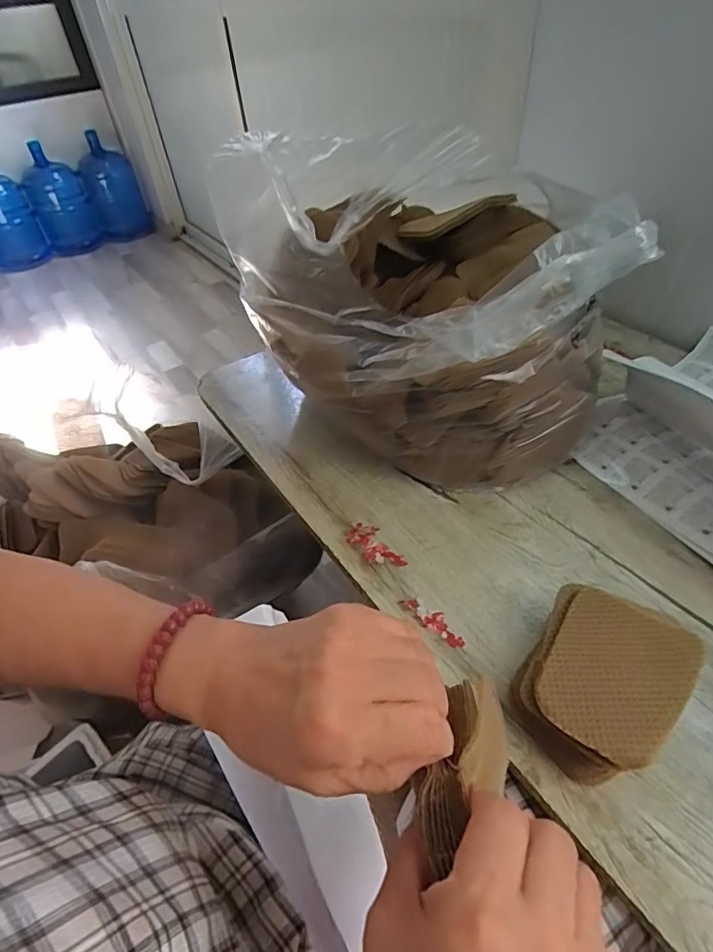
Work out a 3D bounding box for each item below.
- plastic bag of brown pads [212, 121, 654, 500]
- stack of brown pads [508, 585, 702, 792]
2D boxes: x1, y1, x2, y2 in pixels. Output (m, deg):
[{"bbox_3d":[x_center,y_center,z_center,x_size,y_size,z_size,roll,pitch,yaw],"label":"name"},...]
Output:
[{"bbox_3d":[0.066,-0.179,0.558,0.399,0.282,0.301,15,49,19],"label":"plastic bag of brown pads"},{"bbox_3d":[0.189,0.157,0.386,0.100,0.046,0.133,27,54,28],"label":"stack of brown pads"}]

